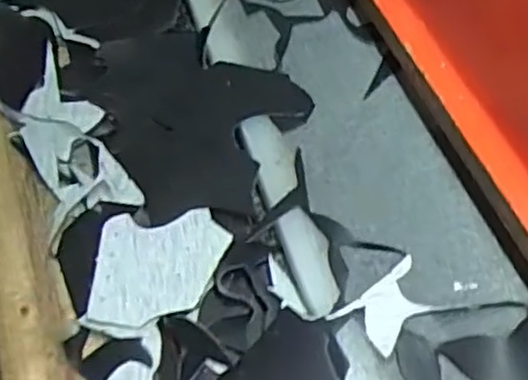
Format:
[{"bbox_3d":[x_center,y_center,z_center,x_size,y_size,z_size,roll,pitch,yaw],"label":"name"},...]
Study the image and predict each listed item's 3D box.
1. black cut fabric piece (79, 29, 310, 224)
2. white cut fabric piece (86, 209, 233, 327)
[{"bbox_3d":[-0.069,-0.074,0.673,0.176,0.054,0.235,-27,55,-18],"label":"black cut fabric piece"},{"bbox_3d":[-0.083,0.062,0.571,0.095,0.034,0.112,3,52,6],"label":"white cut fabric piece"}]

